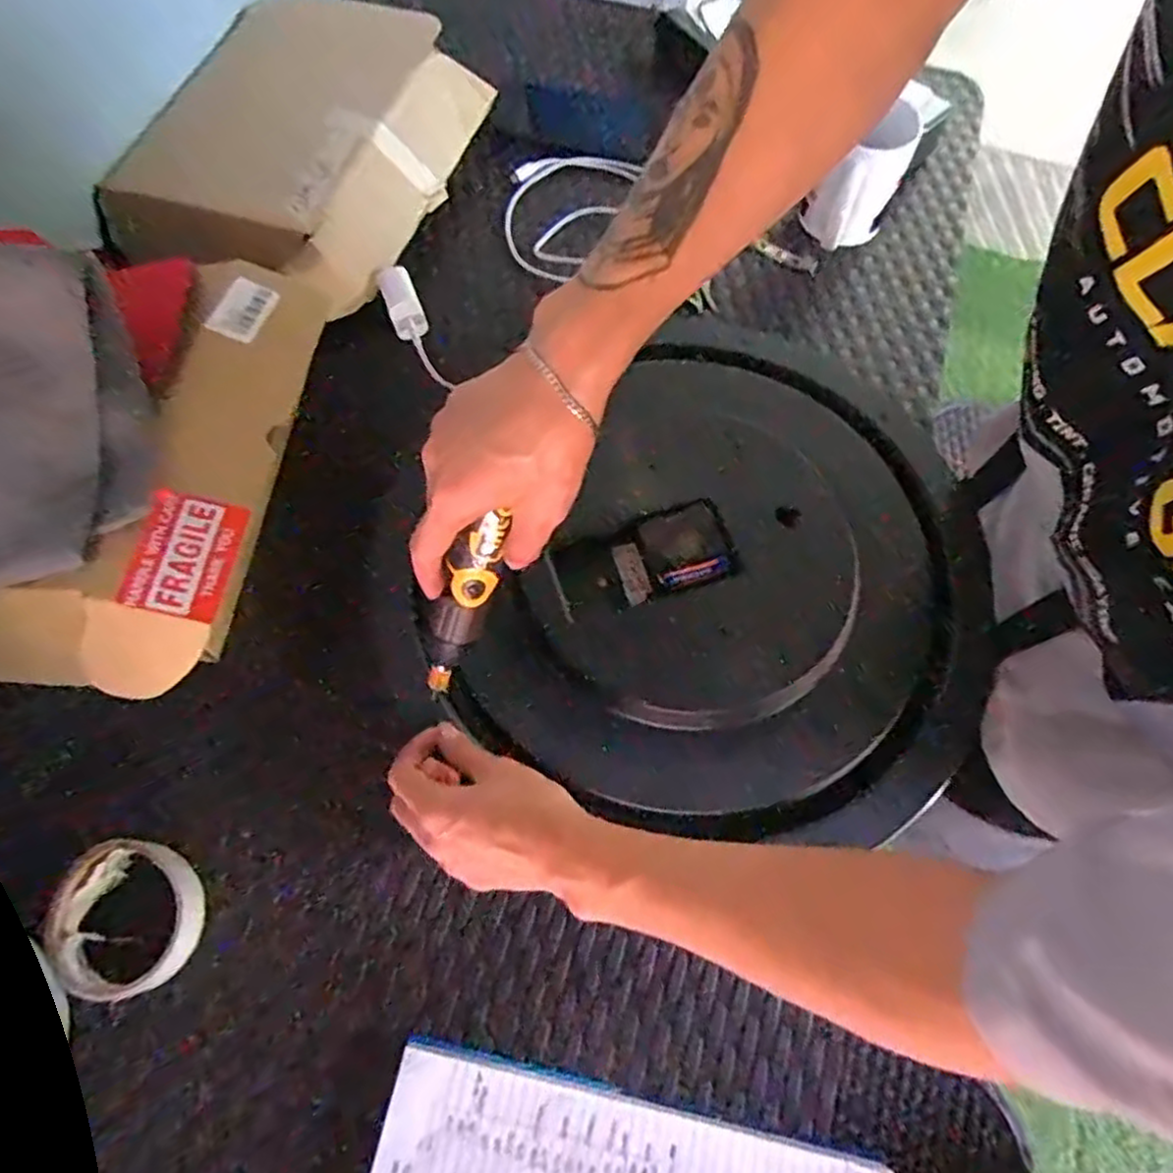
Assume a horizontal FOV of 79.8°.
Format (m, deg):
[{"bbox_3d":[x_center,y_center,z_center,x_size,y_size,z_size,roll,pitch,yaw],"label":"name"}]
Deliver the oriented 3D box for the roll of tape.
[{"bbox_3d":[-0.291,0.208,0.443,0.079,0.024,0.093,-32,71,-14],"label":"roll of tape"}]

